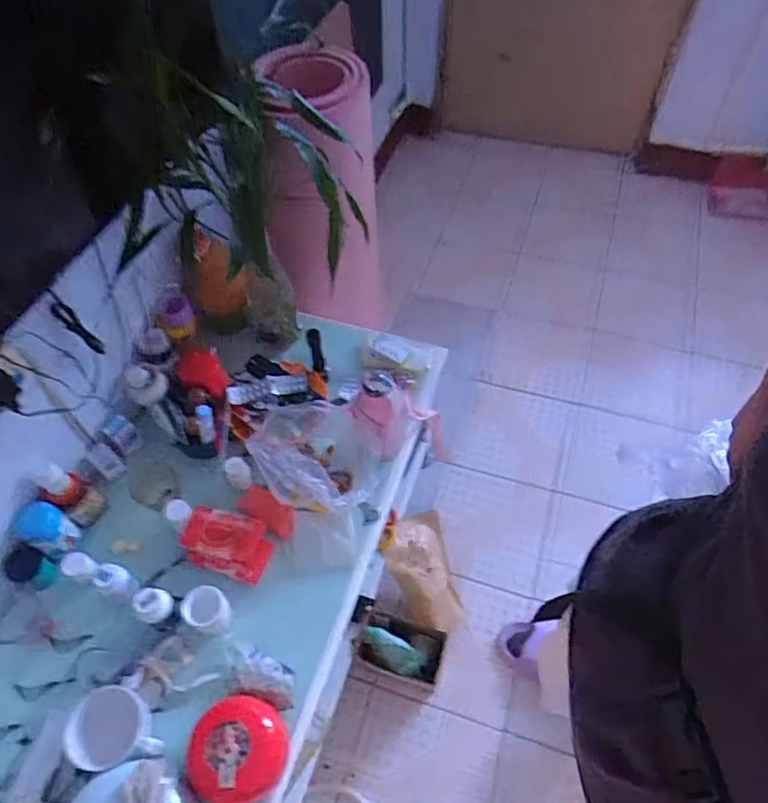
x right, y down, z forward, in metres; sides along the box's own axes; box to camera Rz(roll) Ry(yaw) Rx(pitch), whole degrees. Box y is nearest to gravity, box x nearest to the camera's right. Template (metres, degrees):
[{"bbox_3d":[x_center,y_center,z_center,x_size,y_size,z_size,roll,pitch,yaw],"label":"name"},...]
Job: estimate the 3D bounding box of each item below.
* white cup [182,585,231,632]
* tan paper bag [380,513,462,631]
[{"bbox_3d":[-0.287,0.339,0.957,0.069,0.063,0.062,-6,55,-2],"label":"white cup"},{"bbox_3d":[0.086,0.401,1.375,0.151,0.122,0.241,-14,56,-8],"label":"tan paper bag"}]

